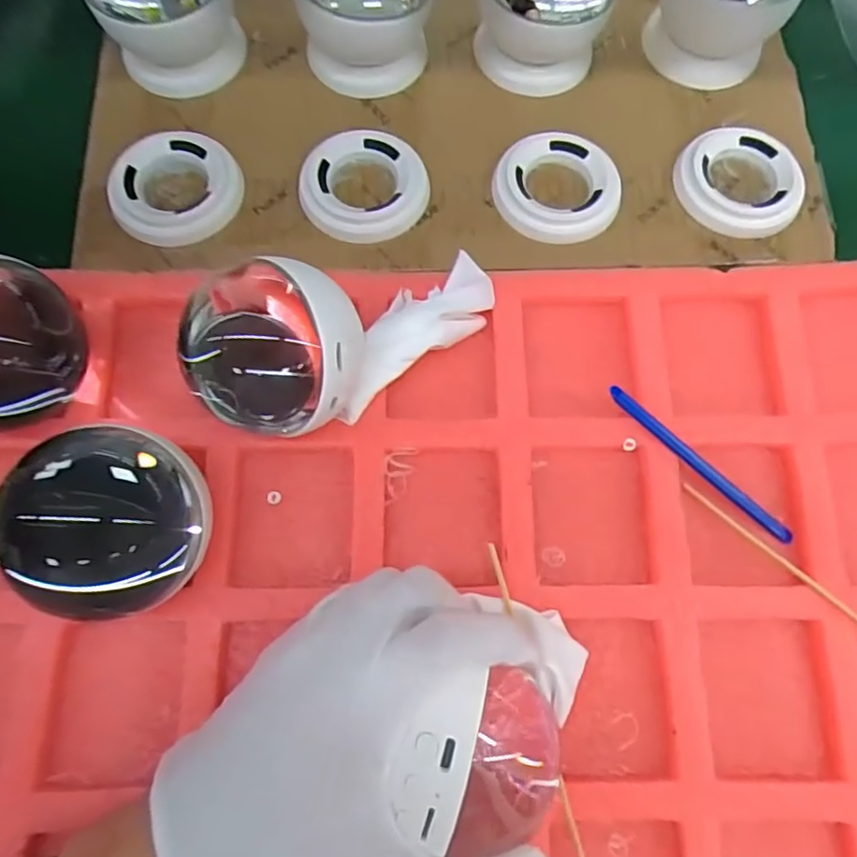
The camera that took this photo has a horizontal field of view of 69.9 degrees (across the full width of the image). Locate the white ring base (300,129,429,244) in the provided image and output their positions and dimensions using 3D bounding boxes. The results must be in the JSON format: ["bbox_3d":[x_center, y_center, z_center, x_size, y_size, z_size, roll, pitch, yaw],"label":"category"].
[{"bbox_3d":[-0.037,-0.140,0.347,0.071,0.012,0.070,0,73,-1],"label":"white ring base"}]

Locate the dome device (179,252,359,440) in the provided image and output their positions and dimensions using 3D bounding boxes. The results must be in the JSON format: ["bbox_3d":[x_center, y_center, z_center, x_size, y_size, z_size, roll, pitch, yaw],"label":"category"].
[{"bbox_3d":[-0.064,-0.028,0.272,0.064,0.071,0.064,0,73,-1],"label":"dome device"}]

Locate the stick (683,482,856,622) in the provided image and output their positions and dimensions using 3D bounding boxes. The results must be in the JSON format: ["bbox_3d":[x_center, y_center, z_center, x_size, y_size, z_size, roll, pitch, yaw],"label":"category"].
[{"bbox_3d":[0.174,0.071,0.273,0.141,0.004,0.006,43,77,11],"label":"stick"}]

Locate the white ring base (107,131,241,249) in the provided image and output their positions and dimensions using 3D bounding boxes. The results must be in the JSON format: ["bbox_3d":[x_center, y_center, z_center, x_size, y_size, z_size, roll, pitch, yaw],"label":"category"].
[{"bbox_3d":[-0.141,-0.136,0.343,0.070,0.011,0.071,0,73,-1],"label":"white ring base"}]

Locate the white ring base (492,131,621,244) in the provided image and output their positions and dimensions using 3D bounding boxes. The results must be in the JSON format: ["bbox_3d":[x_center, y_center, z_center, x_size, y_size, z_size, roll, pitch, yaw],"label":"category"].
[{"bbox_3d":[0.074,-0.138,0.351,0.071,0.011,0.070,0,73,-1],"label":"white ring base"}]

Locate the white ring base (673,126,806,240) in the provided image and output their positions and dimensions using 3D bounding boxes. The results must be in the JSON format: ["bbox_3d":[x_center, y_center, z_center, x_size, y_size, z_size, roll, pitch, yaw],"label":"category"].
[{"bbox_3d":[0.179,-0.143,0.353,0.071,0.013,0.065,0,73,-1],"label":"white ring base"}]

